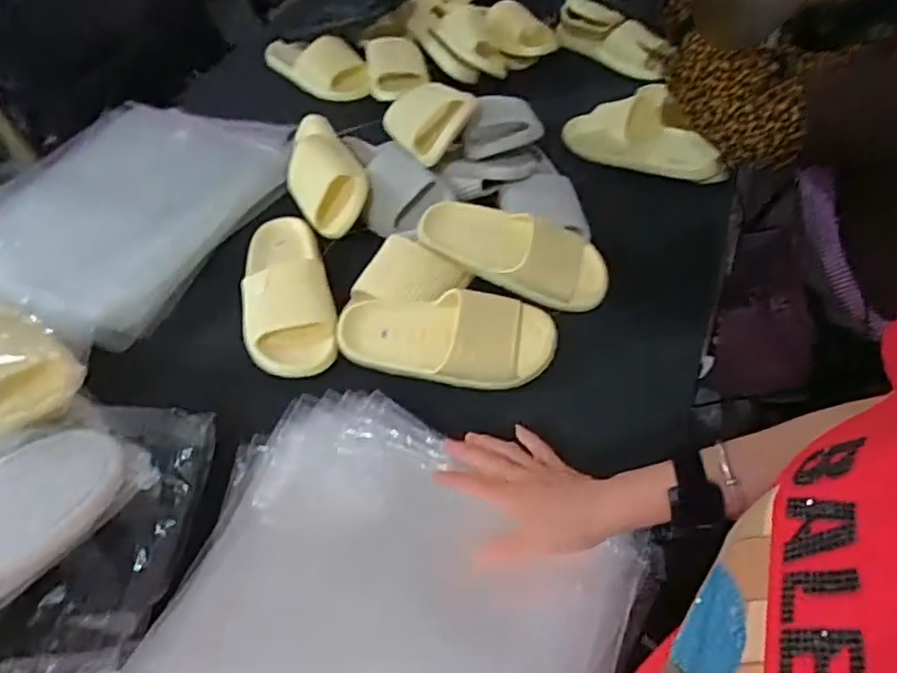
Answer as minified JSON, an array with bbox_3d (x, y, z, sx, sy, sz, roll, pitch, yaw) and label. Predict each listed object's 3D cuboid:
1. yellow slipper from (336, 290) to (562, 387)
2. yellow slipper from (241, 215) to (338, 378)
[{"bbox_3d":[-0.003,0.000,0.755,0.244,0.068,0.101,9,69,6],"label":"yellow slipper"},{"bbox_3d":[-0.202,-0.070,0.815,0.108,0.056,0.261,-11,50,-7],"label":"yellow slipper"}]

